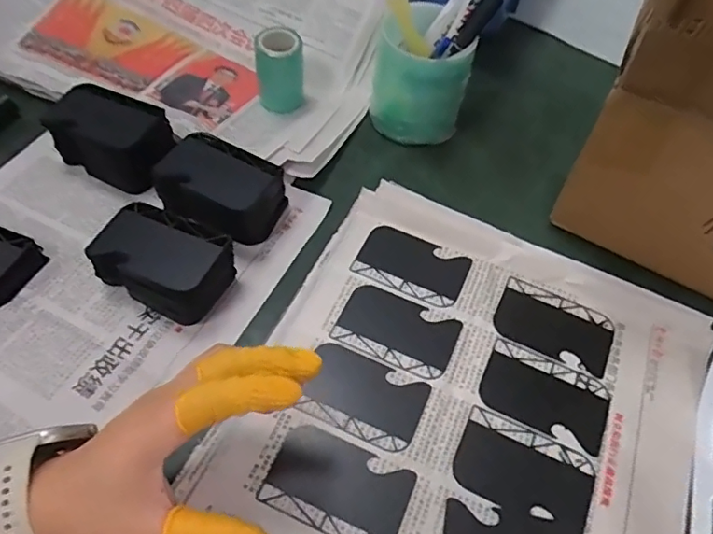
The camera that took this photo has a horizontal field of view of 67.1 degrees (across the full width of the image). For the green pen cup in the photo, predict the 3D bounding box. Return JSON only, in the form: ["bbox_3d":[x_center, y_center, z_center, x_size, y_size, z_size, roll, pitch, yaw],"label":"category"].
[{"bbox_3d":[0.053,-0.162,0.471,0.067,0.094,0.069,1,58,-2],"label":"green pen cup"}]

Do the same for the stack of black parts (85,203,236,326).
[{"bbox_3d":[-0.138,-0.001,0.392,0.081,0.055,0.057,20,59,9],"label":"stack of black parts"}]

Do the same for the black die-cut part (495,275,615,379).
[{"bbox_3d":[0.147,0.045,0.401,0.082,0.004,0.054,24,60,12],"label":"black die-cut part"}]

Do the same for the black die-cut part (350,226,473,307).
[{"bbox_3d":[0.045,-0.001,0.427,0.083,0.004,0.056,22,54,12],"label":"black die-cut part"}]

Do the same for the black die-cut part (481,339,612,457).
[{"bbox_3d":[0.129,0.088,0.366,0.082,0.004,0.051,25,60,12],"label":"black die-cut part"}]

